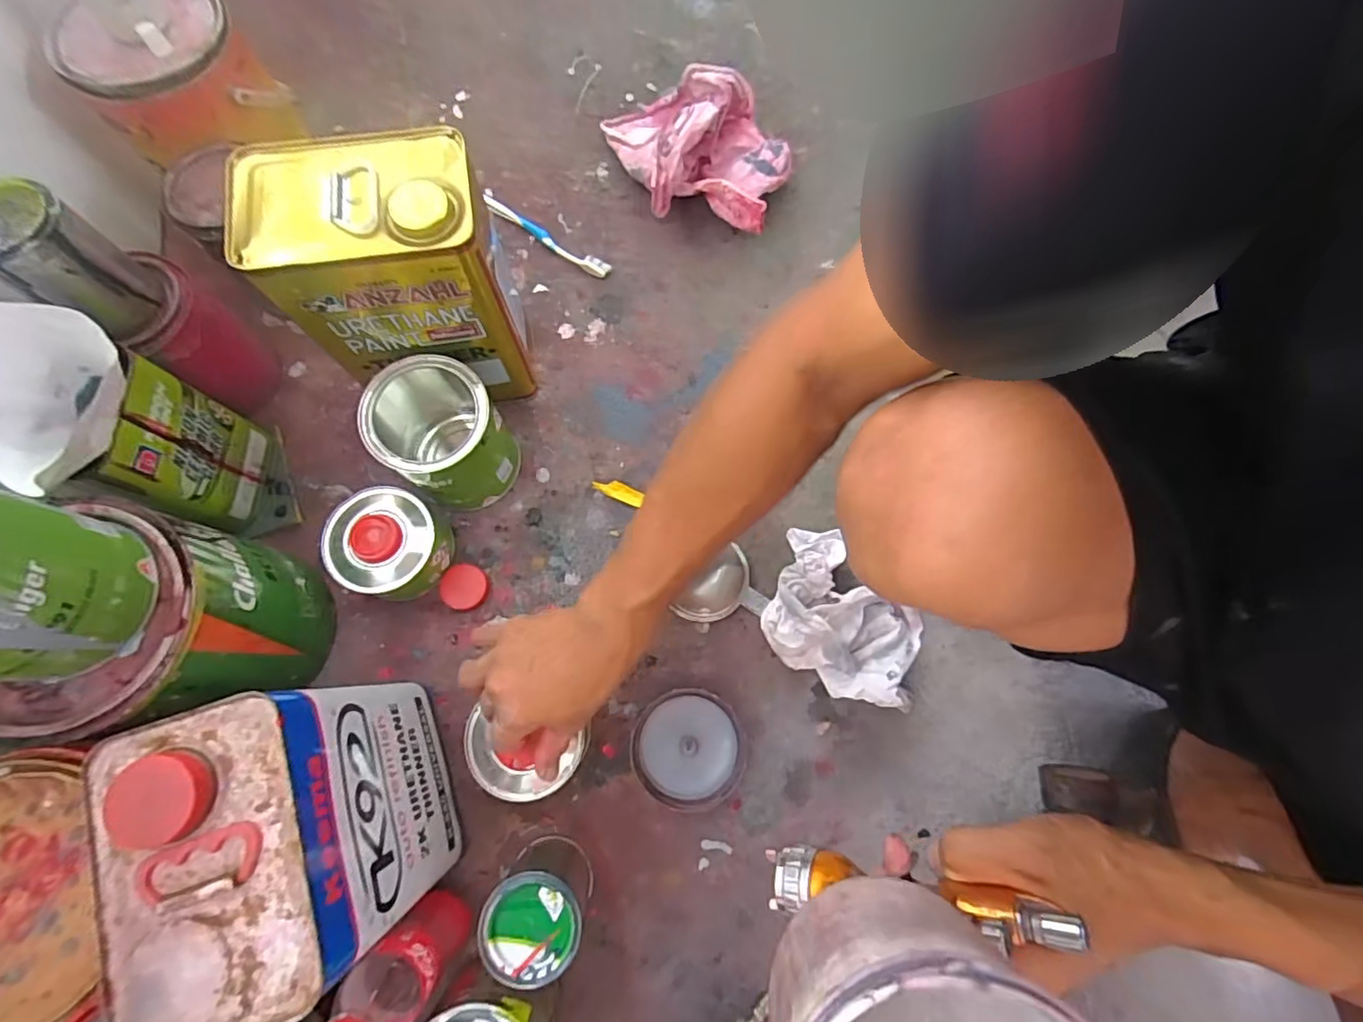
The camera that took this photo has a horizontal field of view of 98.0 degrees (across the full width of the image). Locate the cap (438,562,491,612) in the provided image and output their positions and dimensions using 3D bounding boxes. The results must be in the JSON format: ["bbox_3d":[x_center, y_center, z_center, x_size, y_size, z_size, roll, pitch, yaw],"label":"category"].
[{"bbox_3d":[-0.218,0.077,0.598,0.045,0.014,0.046,1,76,-4],"label":"cap"}]

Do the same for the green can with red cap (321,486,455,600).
[{"bbox_3d":[-0.284,0.033,0.578,0.100,0.077,0.097,1,76,-4],"label":"green can with red cap"}]

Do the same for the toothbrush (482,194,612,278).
[{"bbox_3d":[-0.163,-0.326,0.705,0.178,0.015,0.019,33,76,4],"label":"toothbrush"}]

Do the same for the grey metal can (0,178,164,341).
[{"bbox_3d":[-0.489,-0.199,0.471,0.063,0.107,0.069,1,76,-4],"label":"grey metal can"}]

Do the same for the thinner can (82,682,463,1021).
[{"bbox_3d":[-0.260,0.215,0.413,0.114,0.216,0.166,-16,78,-8],"label":"thinner can"}]

